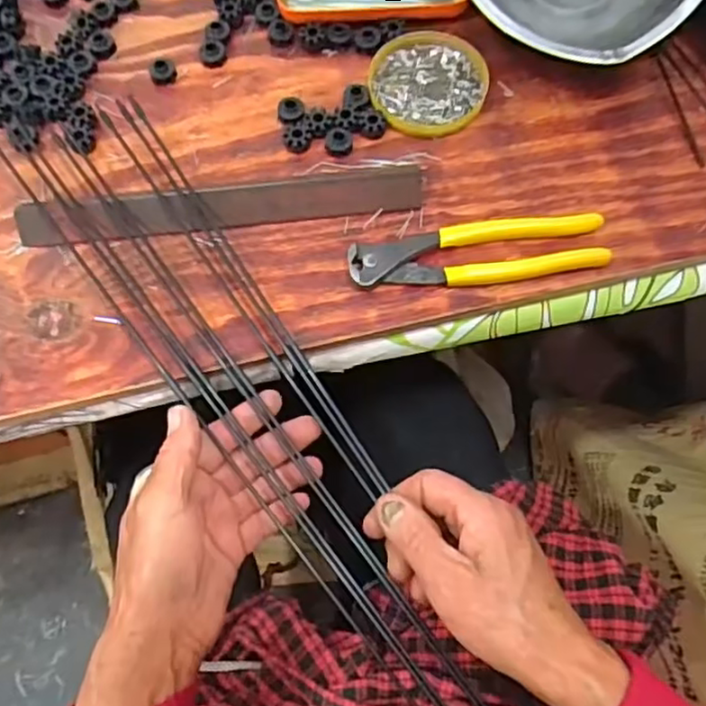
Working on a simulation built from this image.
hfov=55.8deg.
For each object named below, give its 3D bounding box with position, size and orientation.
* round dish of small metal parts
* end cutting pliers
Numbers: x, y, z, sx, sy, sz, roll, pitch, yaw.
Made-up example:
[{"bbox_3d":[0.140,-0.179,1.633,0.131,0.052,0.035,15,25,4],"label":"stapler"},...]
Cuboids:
[{"bbox_3d":[0.054,-0.194,0.477,0.081,0.009,0.090,4,70,2],"label":"round dish of small metal parts"},{"bbox_3d":[0.080,-0.065,0.428,0.162,0.014,0.043,-6,70,-1],"label":"end cutting pliers"}]

